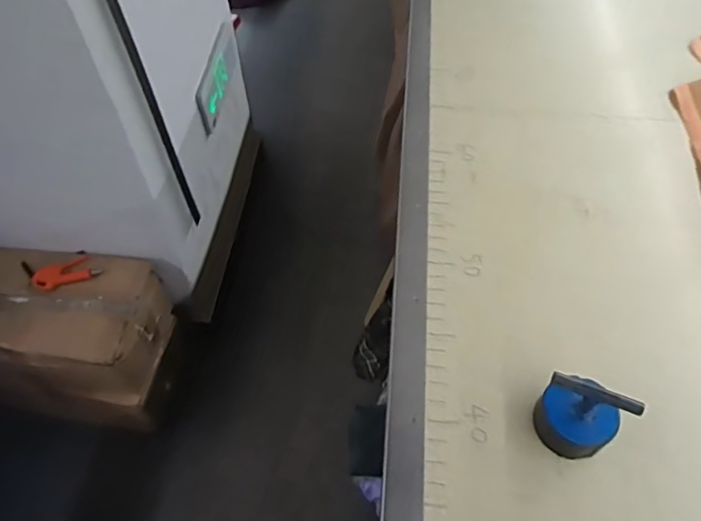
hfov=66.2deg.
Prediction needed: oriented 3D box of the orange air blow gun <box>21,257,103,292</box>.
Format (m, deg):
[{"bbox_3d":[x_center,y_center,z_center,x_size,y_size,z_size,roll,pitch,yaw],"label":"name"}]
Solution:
[{"bbox_3d":[-0.692,0.028,1.289,0.176,0.024,0.076,-9,54,-6],"label":"orange air blow gun"}]

